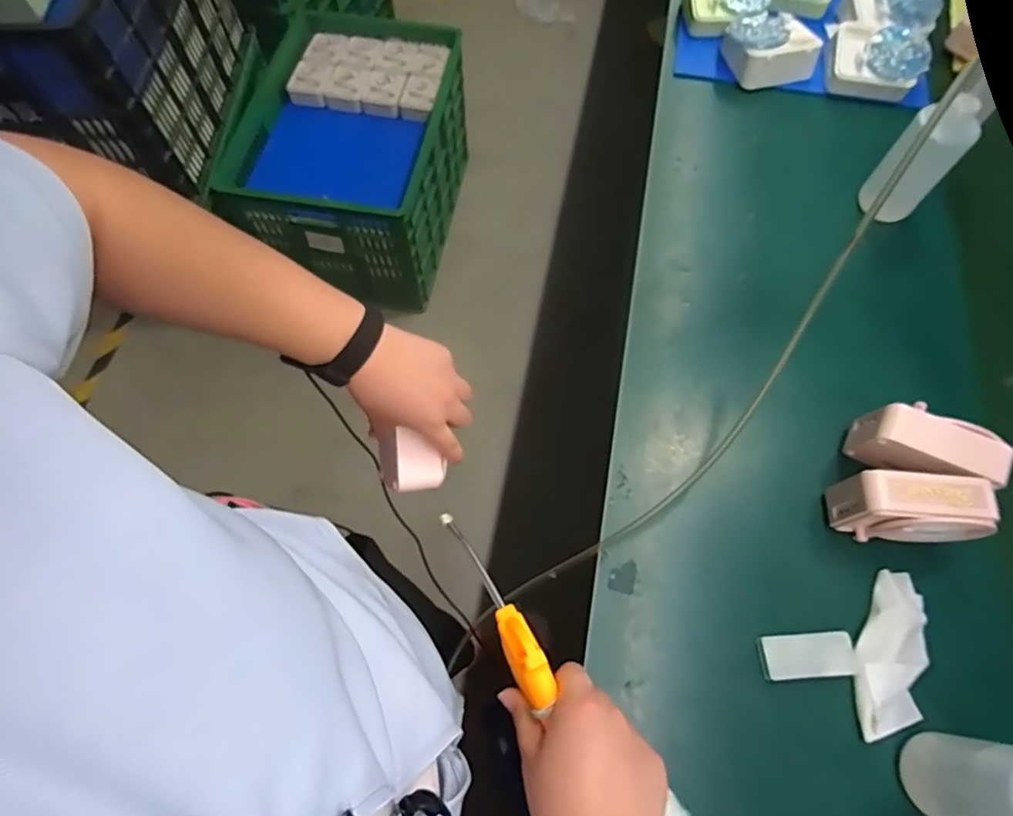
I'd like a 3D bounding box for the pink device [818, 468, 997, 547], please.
[{"bbox_3d":[0.422,0.108,0.598,0.133,0.093,0.054,7,67,3],"label":"pink device"}]

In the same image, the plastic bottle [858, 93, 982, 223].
[{"bbox_3d":[0.544,-0.323,0.746,0.076,0.161,0.057,38,72,15],"label":"plastic bottle"}]

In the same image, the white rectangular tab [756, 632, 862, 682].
[{"bbox_3d":[0.314,0.258,0.584,0.097,0.010,0.042,-4,67,-2],"label":"white rectangular tab"}]

